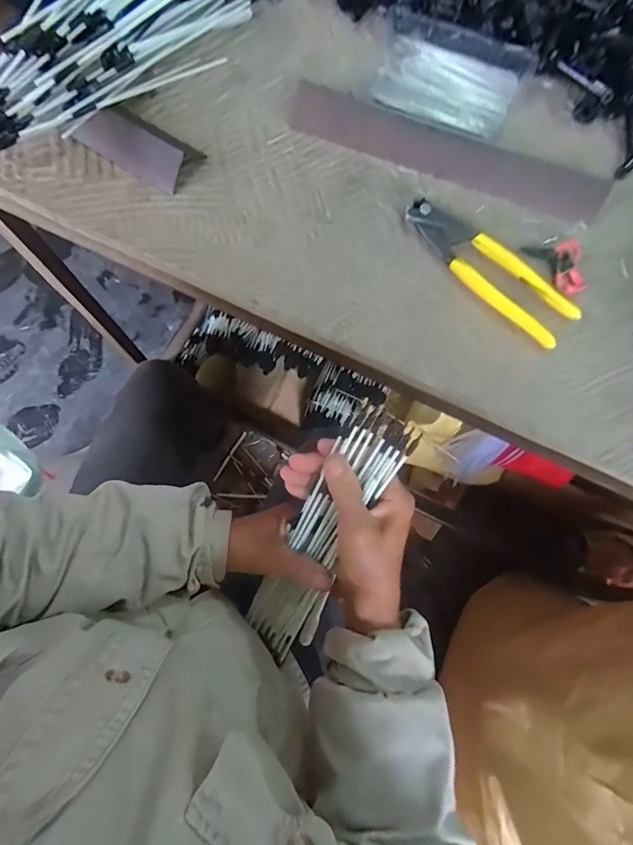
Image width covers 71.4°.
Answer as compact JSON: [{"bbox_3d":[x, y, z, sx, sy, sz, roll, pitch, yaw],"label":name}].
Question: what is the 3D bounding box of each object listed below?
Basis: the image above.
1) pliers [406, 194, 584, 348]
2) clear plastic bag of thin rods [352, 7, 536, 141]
[{"bbox_3d":[0.141,-0.128,0.363,0.159,0.013,0.049,41,77,8],"label":"pliers"},{"bbox_3d":[0.120,-0.320,0.408,0.139,0.018,0.105,16,75,2],"label":"clear plastic bag of thin rods"}]

